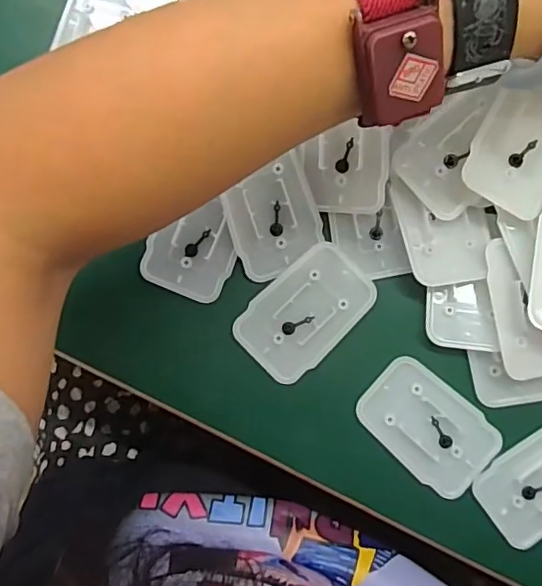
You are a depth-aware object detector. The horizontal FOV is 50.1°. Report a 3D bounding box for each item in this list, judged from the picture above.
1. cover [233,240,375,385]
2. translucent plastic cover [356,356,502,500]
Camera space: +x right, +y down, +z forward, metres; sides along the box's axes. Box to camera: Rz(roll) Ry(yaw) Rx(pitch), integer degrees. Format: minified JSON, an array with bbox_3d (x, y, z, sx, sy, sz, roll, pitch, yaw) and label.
[{"bbox_3d":[0.017,0.010,0.295,0.044,0.004,0.068,43,87,1],"label":"cover"},{"bbox_3d":[0.079,0.068,0.292,0.069,0.004,0.044,41,87,1],"label":"translucent plastic cover"}]

